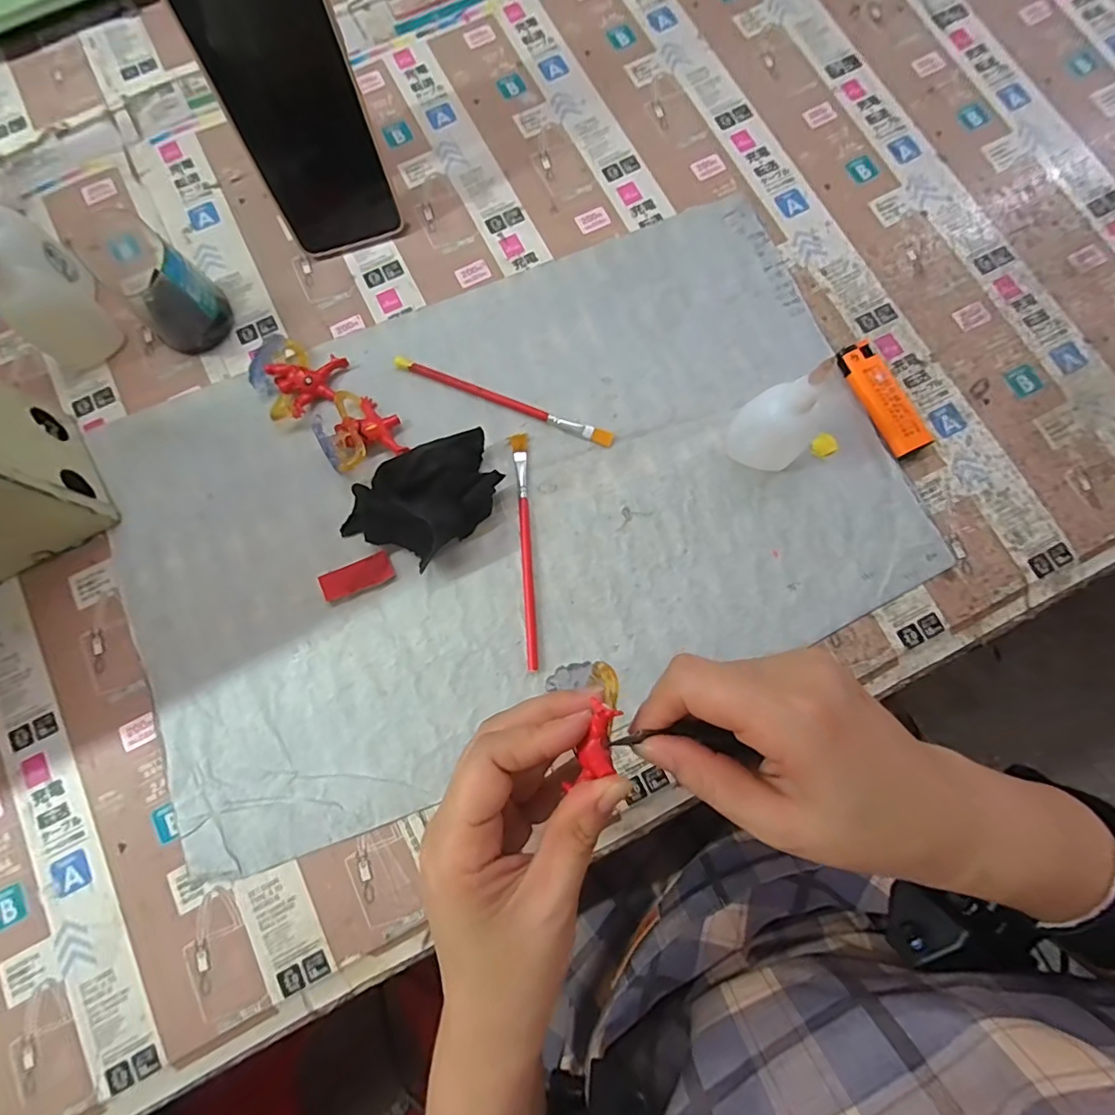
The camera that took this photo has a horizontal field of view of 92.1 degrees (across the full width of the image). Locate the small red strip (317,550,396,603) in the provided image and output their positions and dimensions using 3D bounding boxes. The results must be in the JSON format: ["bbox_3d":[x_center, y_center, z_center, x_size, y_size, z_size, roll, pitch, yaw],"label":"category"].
[{"bbox_3d":[-0.124,0.013,0.332,0.043,0.009,0.019,-26,80,-5],"label":"small red strip"}]

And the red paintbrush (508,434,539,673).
[{"bbox_3d":[-0.019,-0.006,0.336,0.012,0.006,0.149,-6,79,-1],"label":"red paintbrush"}]

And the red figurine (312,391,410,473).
[{"bbox_3d":[-0.127,-0.085,0.342,0.046,0.026,0.052,-24,80,-4],"label":"red figurine"}]

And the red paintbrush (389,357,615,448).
[{"bbox_3d":[-0.036,-0.103,0.356,0.154,0.005,0.009,21,80,4],"label":"red paintbrush"}]

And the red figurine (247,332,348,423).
[{"bbox_3d":[-0.173,-0.117,0.354,0.046,0.025,0.054,26,80,5],"label":"red figurine"}]

